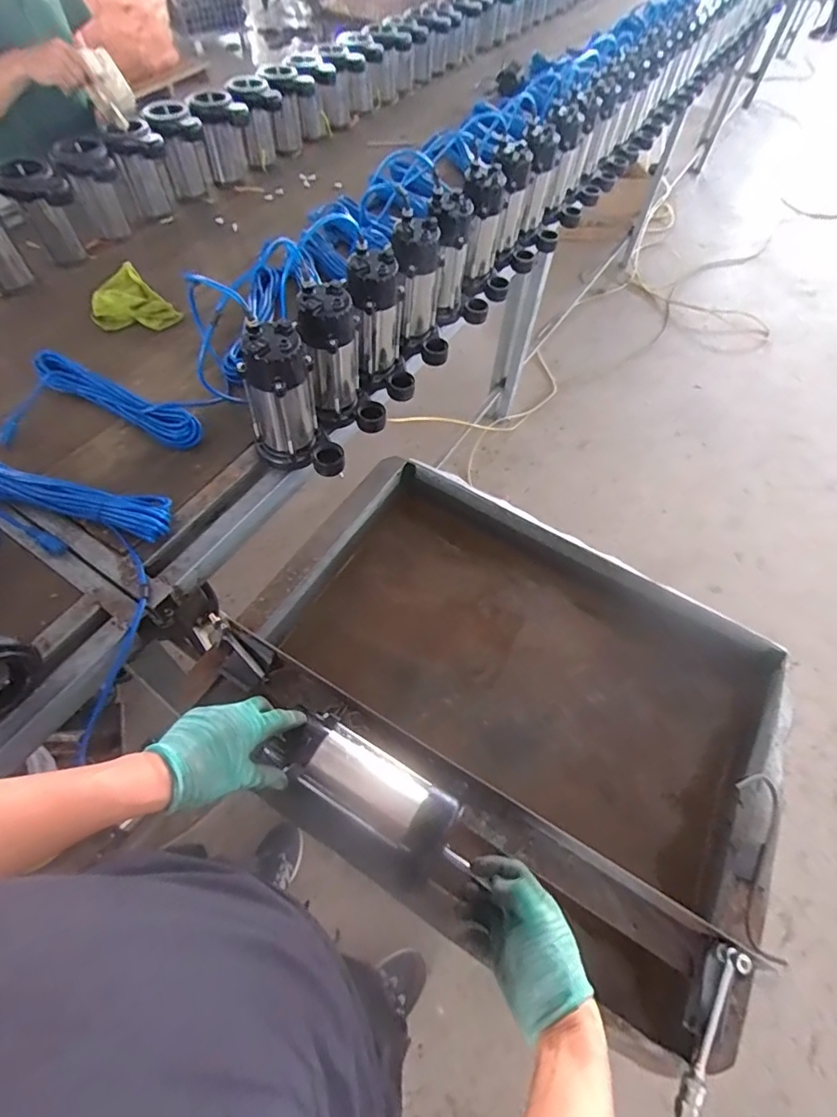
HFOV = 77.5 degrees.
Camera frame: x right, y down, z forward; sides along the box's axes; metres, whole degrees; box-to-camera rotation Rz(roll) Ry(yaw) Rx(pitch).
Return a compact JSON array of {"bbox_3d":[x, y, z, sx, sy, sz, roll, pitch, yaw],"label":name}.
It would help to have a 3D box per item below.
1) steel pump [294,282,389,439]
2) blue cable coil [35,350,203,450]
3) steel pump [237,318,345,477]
[{"bbox_3d":[-0.134,-0.342,0.924,0.133,0.236,0.101,-10,58,-10],"label":"steel pump"},{"bbox_3d":[-0.565,-0.300,0.986,0.365,0.051,0.080,24,59,12],"label":"blue cable coil"},{"bbox_3d":[-0.208,-0.253,0.853,0.112,0.215,0.134,-29,63,-20],"label":"steel pump"}]

